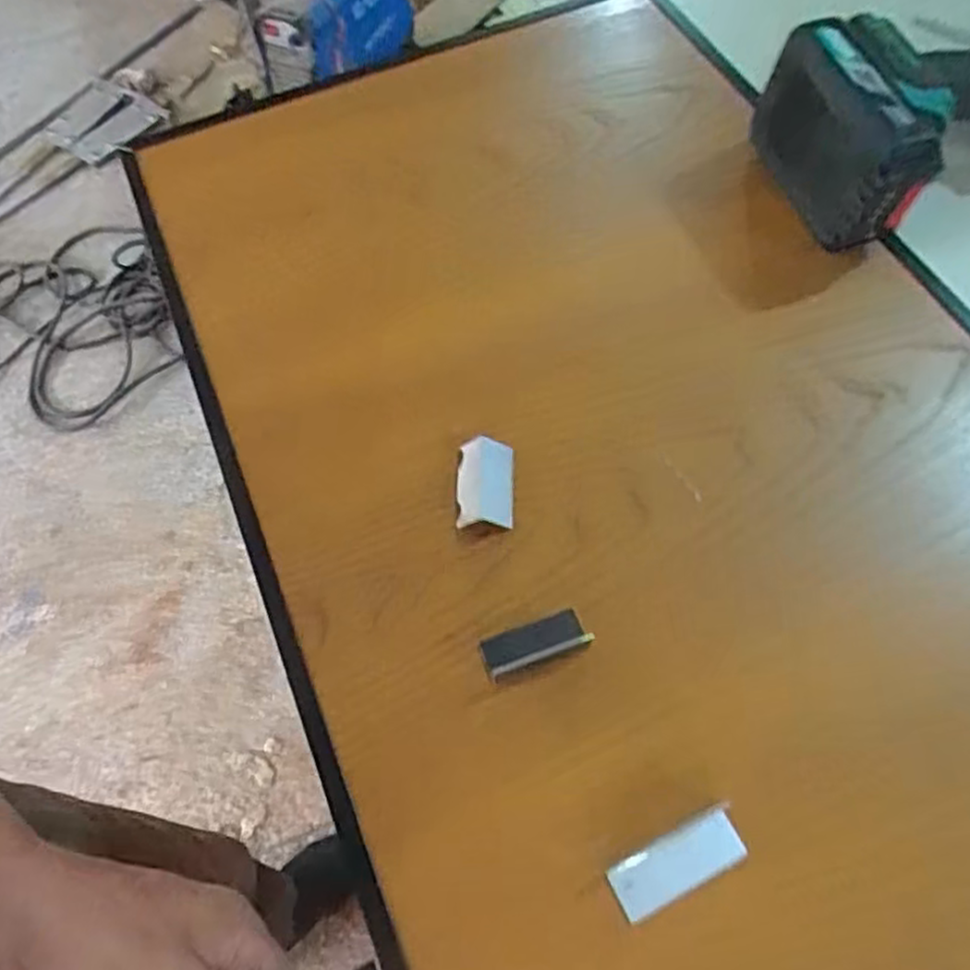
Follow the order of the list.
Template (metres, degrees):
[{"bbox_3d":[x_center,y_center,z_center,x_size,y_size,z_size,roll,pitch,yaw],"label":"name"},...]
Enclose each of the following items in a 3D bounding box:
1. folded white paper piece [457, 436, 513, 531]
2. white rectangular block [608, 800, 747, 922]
[{"bbox_3d":[0.000,-0.001,0.358,0.028,0.012,0.044,1,64,3],"label":"folded white paper piece"},{"bbox_3d":[0.075,0.147,0.281,0.053,0.014,0.021,-25,65,-9],"label":"white rectangular block"}]

